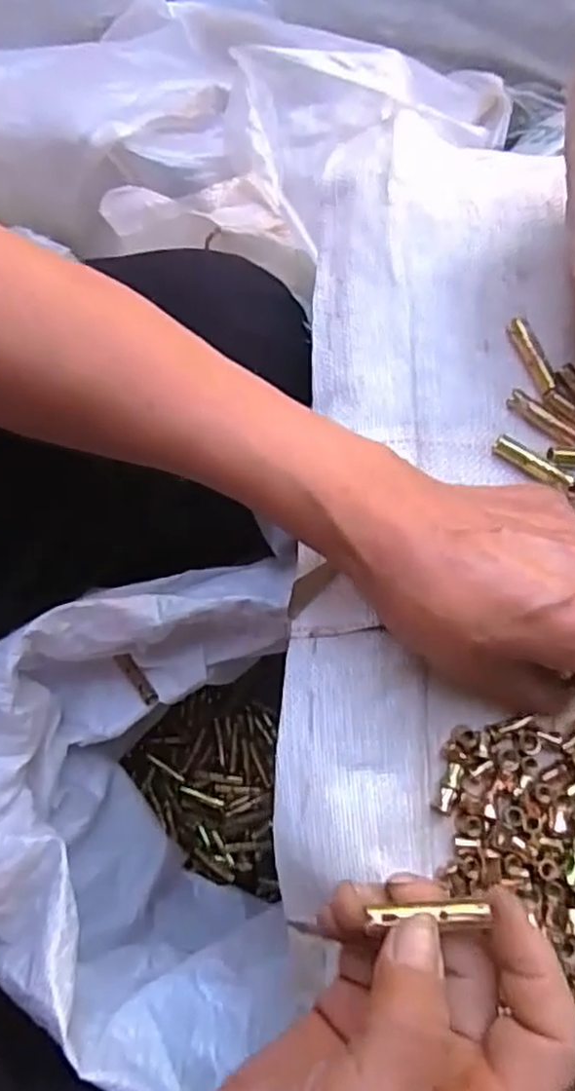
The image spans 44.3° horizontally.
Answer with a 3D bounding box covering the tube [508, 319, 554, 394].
[{"bbox_3d":[0.119,-0.093,0.344,0.008,0.008,0.038,-26,81,-5],"label":"tube"}]

